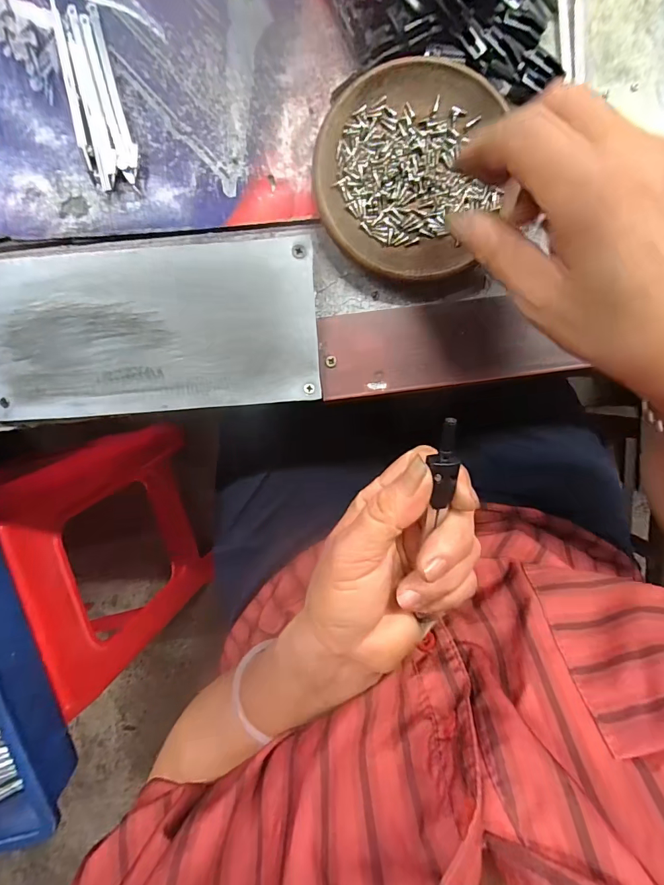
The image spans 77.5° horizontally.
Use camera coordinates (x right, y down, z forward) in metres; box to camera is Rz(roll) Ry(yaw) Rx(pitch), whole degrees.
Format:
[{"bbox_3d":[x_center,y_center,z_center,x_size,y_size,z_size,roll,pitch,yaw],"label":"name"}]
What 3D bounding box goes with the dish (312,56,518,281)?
[{"bbox_3d":[0.045,-0.150,0.234,0.104,0.012,0.112,0,96,-1],"label":"dish"}]

